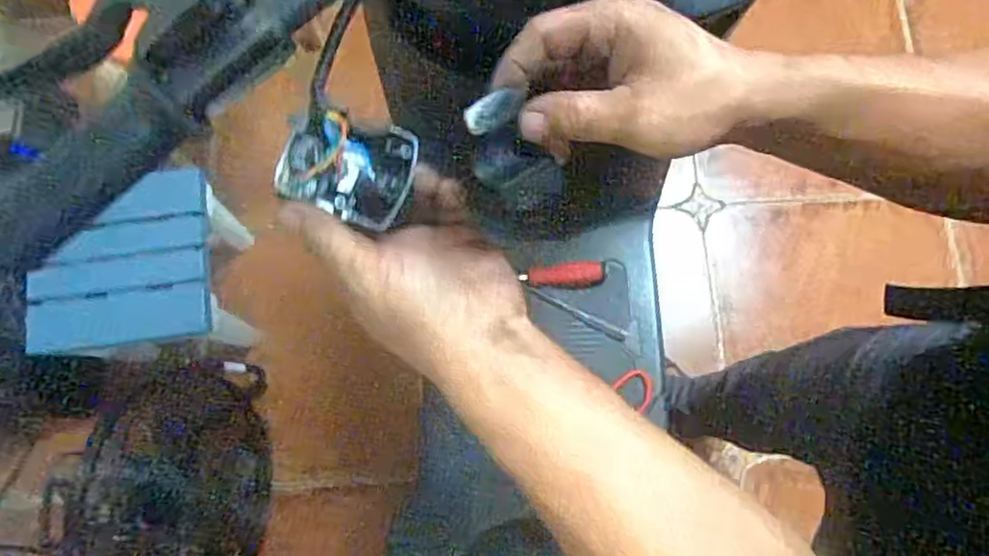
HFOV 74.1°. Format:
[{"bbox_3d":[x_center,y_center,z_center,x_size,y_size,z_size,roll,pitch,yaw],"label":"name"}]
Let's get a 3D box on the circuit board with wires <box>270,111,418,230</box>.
[{"bbox_3d":[-0.071,-0.055,0.321,0.057,0.021,0.050,13,77,3],"label":"circuit board with wires"}]

